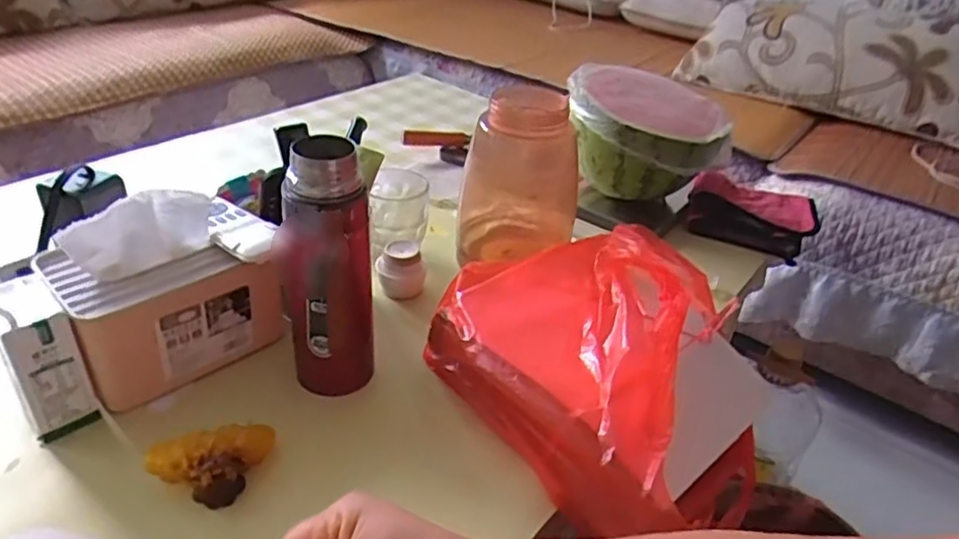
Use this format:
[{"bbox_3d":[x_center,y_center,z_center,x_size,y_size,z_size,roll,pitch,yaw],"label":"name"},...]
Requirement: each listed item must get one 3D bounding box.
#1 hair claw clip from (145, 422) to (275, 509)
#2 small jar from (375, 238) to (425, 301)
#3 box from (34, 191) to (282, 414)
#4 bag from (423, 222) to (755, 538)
[{"bbox_3d":[-0.190,0.139,0.469,0.086,0.035,0.051,-16,39,-29],"label":"hair claw clip"},{"bbox_3d":[-0.085,0.001,0.679,0.044,0.049,0.043,4,34,-3],"label":"small jar"},{"bbox_3d":[-0.258,0.022,0.544,0.168,0.140,0.096,-16,40,-30],"label":"box"},{"bbox_3d":[0.114,0.059,0.525,0.203,0.126,0.280,-20,42,-33],"label":"bag"}]

